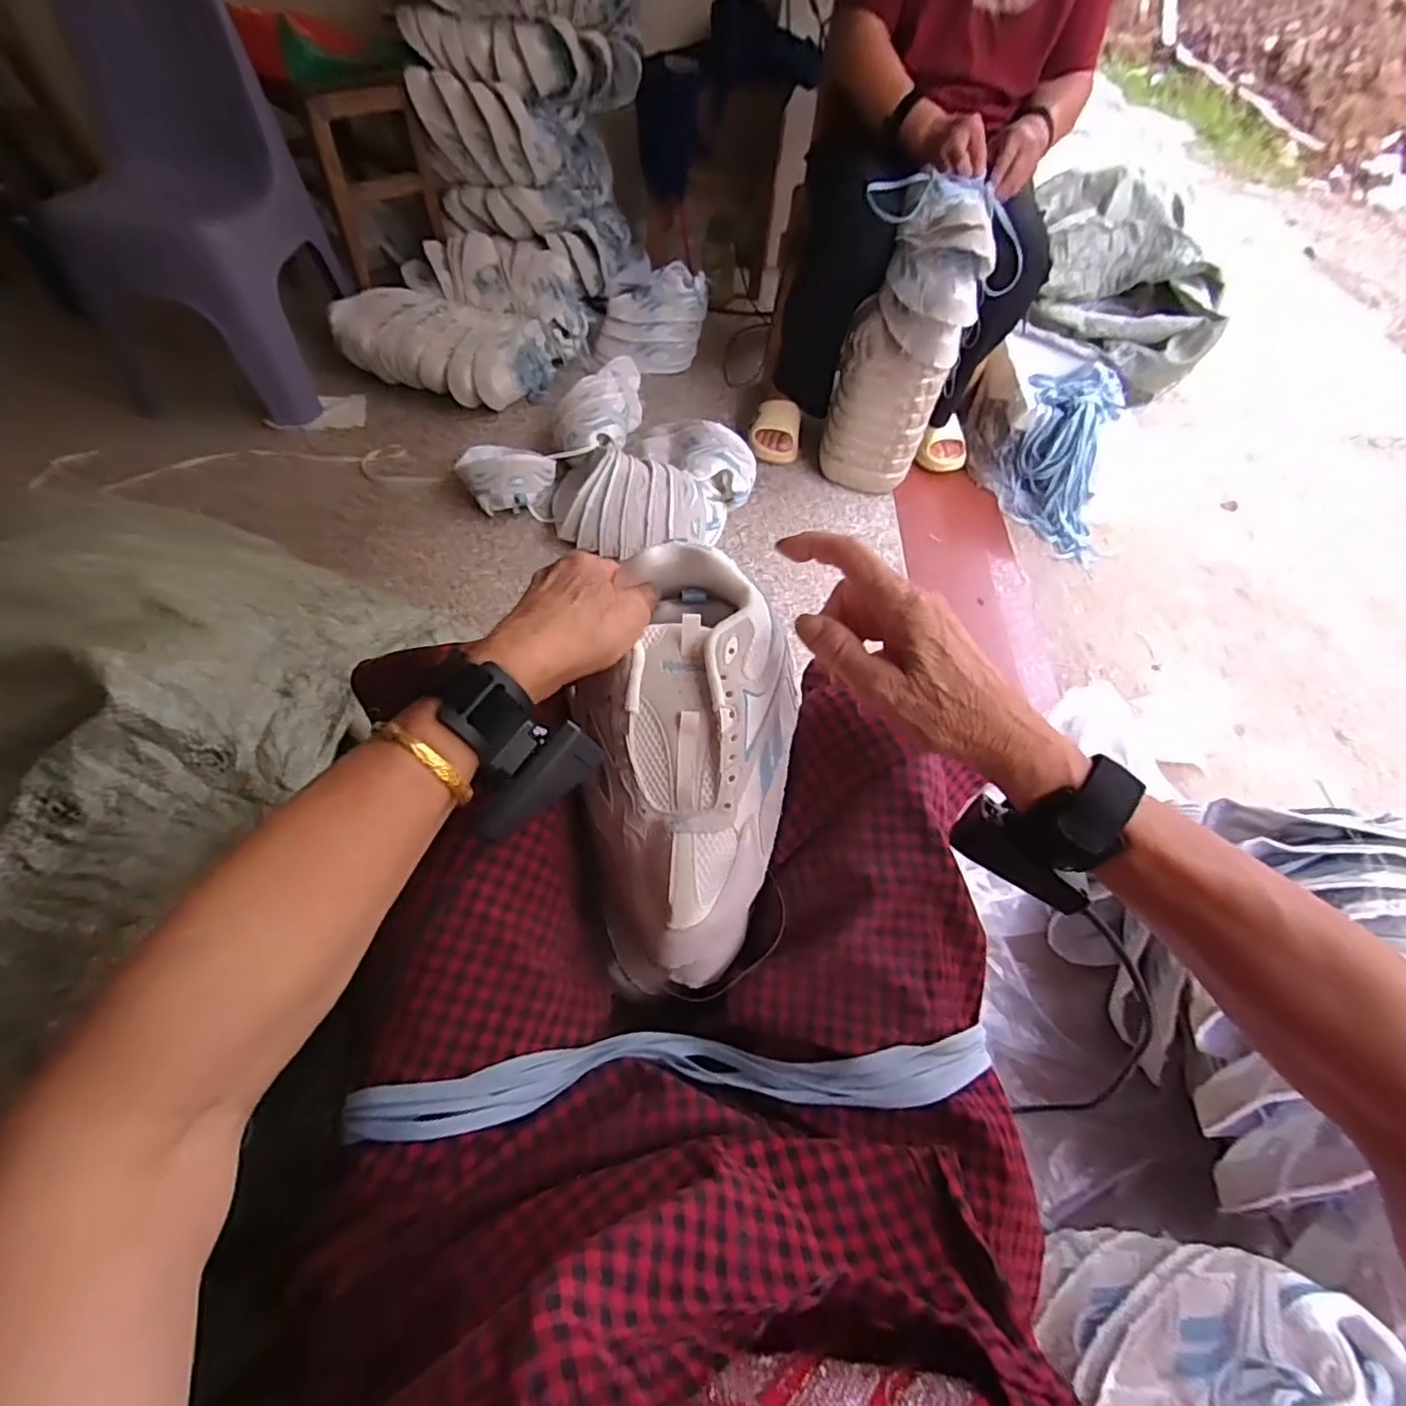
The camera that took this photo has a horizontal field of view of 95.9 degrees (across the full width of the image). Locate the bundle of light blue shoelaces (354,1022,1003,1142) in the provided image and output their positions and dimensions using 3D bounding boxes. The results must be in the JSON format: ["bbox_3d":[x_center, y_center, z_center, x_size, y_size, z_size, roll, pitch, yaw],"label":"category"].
[{"bbox_3d":[-0.013,0.207,0.349,0.341,0.040,0.050,-1,56,-5],"label":"bundle of light blue shoelaces"}]

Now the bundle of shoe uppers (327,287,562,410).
[{"bbox_3d":[-0.557,-0.753,1.334,0.448,0.121,0.220,16,56,7],"label":"bundle of shoe uppers"}]

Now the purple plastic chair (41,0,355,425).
[{"bbox_3d":[-0.940,-0.884,1.127,0.343,0.560,0.359,4,56,-1],"label":"purple plastic chair"}]

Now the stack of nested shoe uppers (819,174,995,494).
[{"bbox_3d":[0.330,-0.581,1.097,0.180,0.484,0.169,14,56,5],"label":"stack of nested shoe uppers"}]

